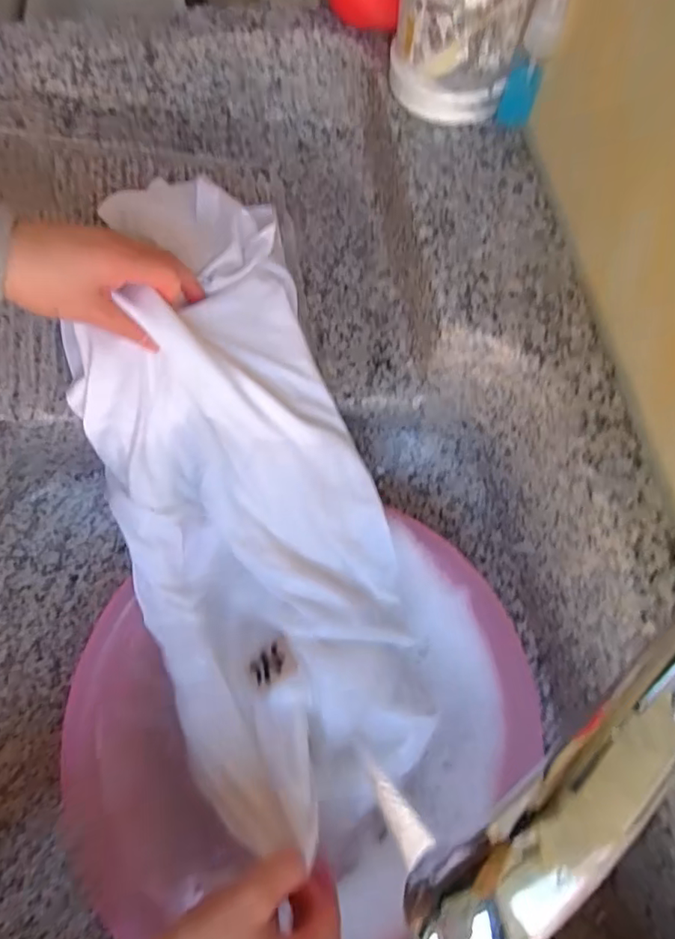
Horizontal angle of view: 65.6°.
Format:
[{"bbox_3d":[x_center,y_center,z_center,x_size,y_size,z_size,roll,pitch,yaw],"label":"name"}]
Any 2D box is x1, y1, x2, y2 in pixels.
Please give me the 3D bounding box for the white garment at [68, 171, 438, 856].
[{"bbox_3d":[-0.072,0.014,0.395,0.196,0.084,0.508,-15,86,-7],"label":"white garment"}]

